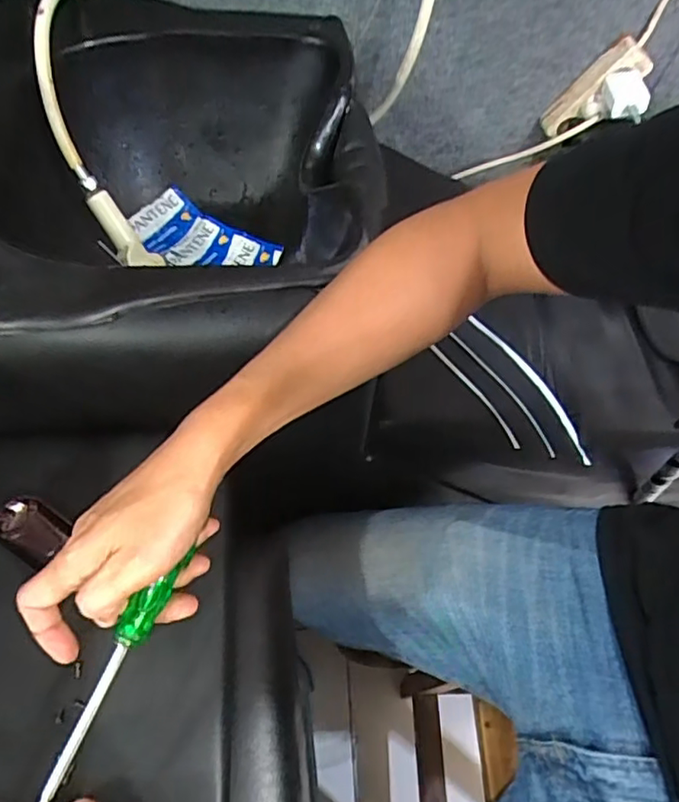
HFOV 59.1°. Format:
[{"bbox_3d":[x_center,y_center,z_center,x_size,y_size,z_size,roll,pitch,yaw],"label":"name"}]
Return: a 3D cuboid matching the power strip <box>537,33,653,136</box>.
[{"bbox_3d":[0.378,-0.451,0.891,0.060,0.158,0.052,26,52,-25],"label":"power strip"}]

